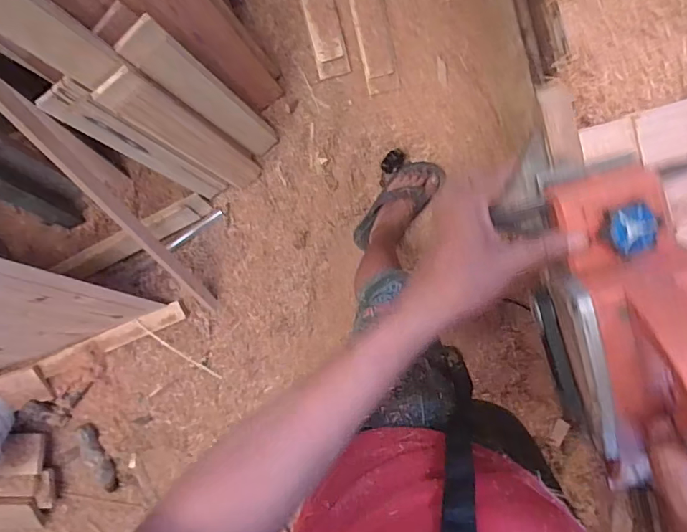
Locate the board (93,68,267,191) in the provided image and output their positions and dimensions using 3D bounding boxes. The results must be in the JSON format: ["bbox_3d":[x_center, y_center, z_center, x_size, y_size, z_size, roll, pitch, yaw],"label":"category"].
[{"bbox_3d":[-0.303,-0.255,0.990,0.078,0.446,0.025,-39,71,8],"label":"board"}]

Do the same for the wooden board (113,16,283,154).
[{"bbox_3d":[-0.257,-0.326,0.971,0.075,0.468,0.041,-41,72,8],"label":"wooden board"}]

